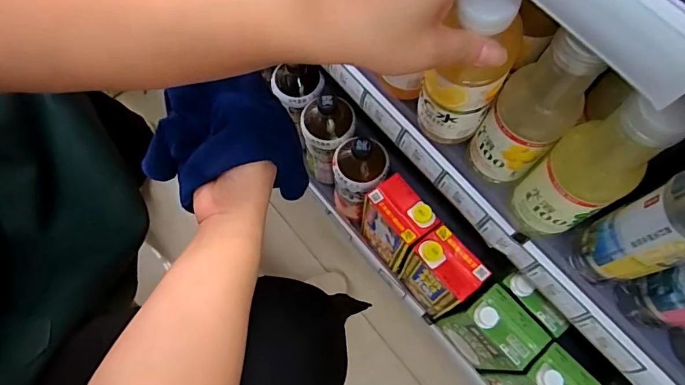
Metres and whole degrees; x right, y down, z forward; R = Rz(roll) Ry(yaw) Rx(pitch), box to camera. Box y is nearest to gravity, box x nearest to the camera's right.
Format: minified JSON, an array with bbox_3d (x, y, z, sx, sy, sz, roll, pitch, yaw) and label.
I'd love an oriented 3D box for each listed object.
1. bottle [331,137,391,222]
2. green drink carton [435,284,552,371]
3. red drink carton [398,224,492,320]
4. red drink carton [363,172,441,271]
[{"bbox_3d":[0.024,-0.022,0.709,0.078,0.201,0.073,0,69,0],"label":"bottle"},{"bbox_3d":[0.201,0.190,0.631,0.064,0.178,0.099,-39,74,-14],"label":"green drink carton"},{"bbox_3d":[0.139,0.123,0.669,0.062,0.187,0.092,-40,74,-14],"label":"red drink carton"},{"bbox_3d":[0.078,0.048,0.685,0.062,0.169,0.096,-38,74,-13],"label":"red drink carton"}]

